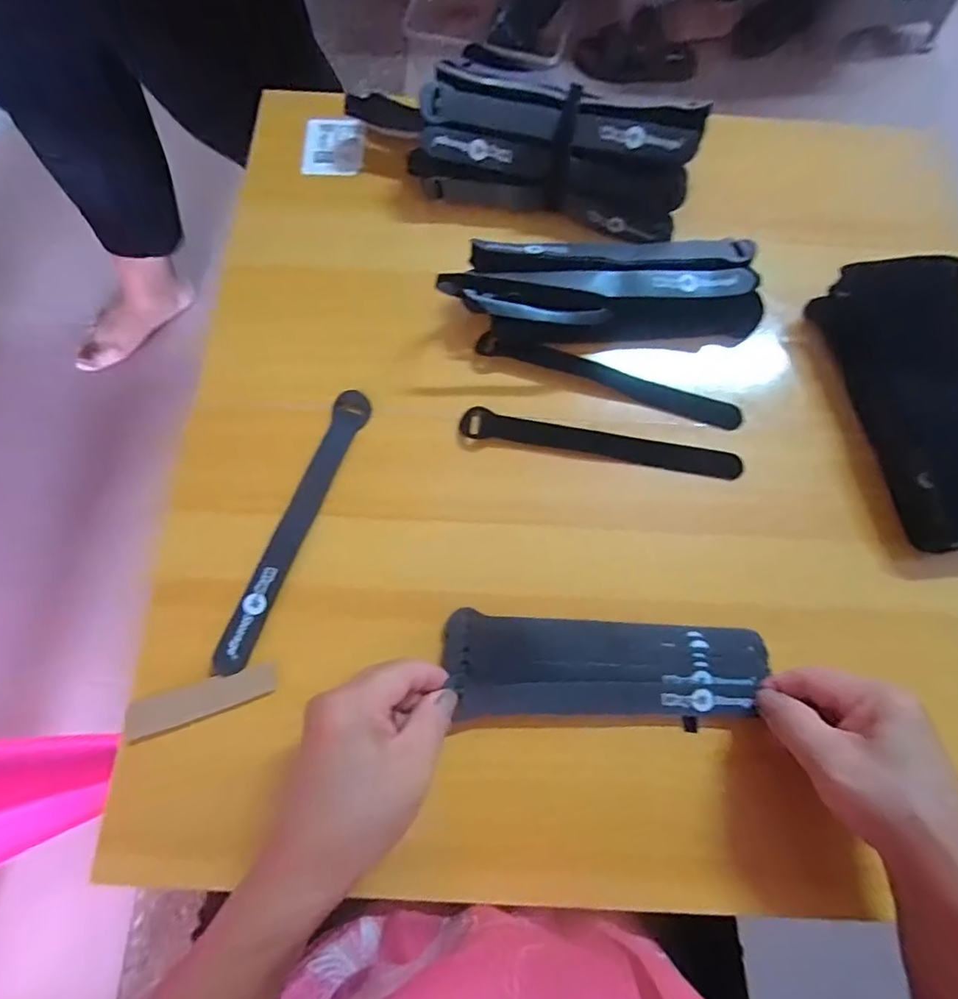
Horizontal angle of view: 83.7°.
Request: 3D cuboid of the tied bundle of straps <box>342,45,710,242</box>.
[{"bbox_3d":[0.046,-0.267,0.407,0.229,0.074,0.076,12,73,1],"label":"tied bundle of straps"}]

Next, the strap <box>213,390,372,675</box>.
[{"bbox_3d":[-0.119,0.016,0.350,0.023,0.007,0.195,19,74,4],"label":"strap"}]

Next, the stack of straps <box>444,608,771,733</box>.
[{"bbox_3d":[0.078,0.107,0.333,0.193,0.019,0.064,0,73,3],"label":"stack of straps"}]

